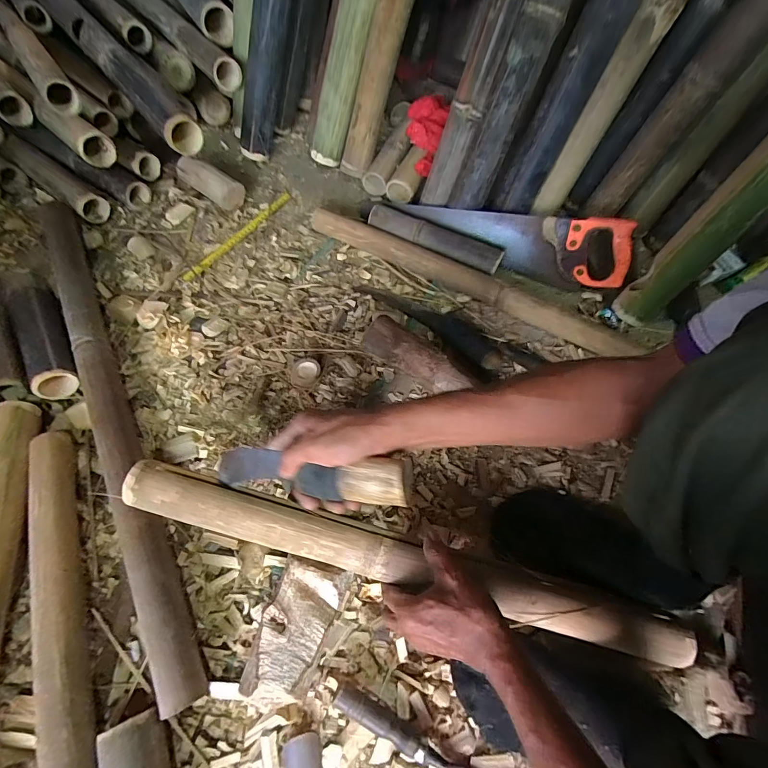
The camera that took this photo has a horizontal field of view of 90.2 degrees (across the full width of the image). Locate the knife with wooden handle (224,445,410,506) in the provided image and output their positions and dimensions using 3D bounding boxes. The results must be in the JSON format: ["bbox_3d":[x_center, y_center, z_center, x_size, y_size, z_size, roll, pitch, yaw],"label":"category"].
[{"bbox_3d":[-0.083,0.090,0.393,0.226,0.030,0.038,1,60,25],"label":"knife with wooden handle"}]

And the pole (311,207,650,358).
[{"bbox_3d":[0.143,-0.186,0.700,0.637,0.051,0.043,27,65,12],"label":"pole"}]

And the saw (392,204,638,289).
[{"bbox_3d":[0.237,-0.263,0.723,0.406,0.118,0.017,14,38,18],"label":"saw"}]

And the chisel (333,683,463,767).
[{"bbox_3d":[0.054,0.395,0.404,0.239,0.029,0.022,26,65,12],"label":"chisel"}]

